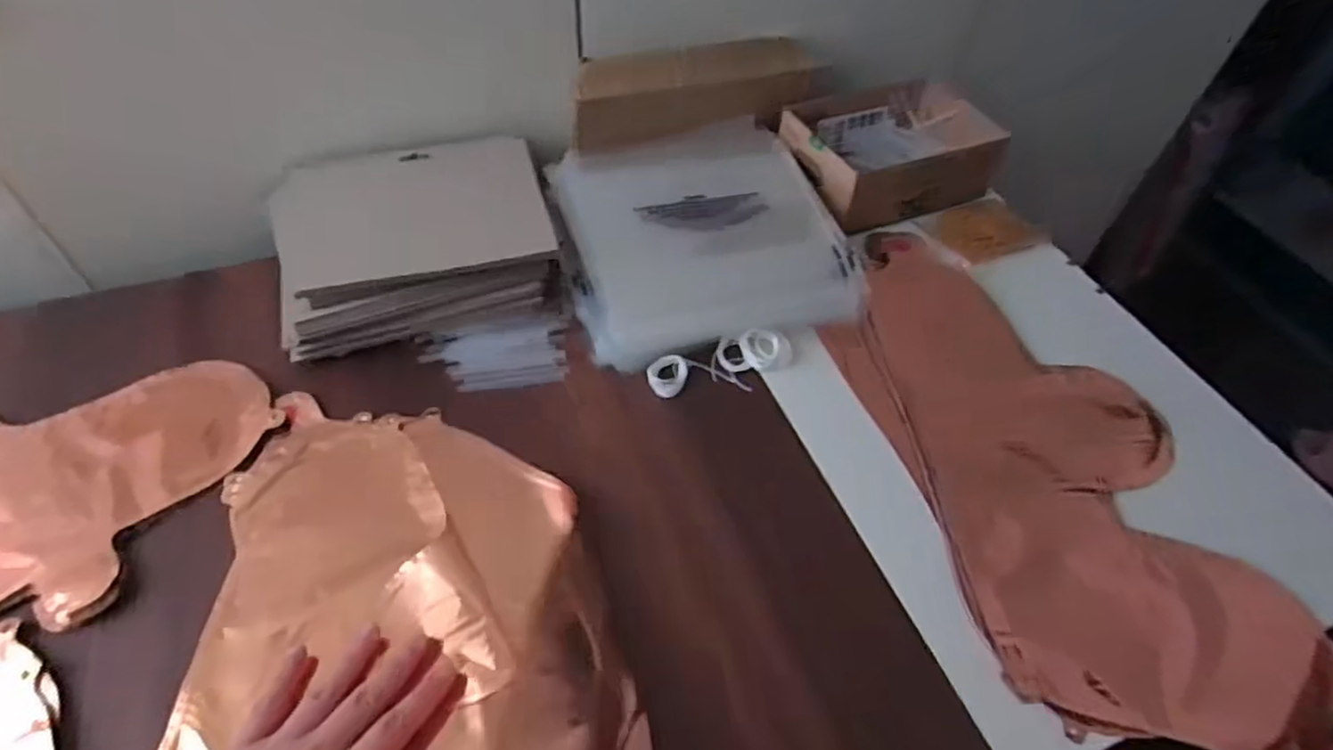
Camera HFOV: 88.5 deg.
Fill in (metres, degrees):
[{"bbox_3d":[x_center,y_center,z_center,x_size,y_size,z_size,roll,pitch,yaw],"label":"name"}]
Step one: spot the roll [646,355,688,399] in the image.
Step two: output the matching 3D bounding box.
[{"bbox_3d":[0.001,0.001,0.533,0.030,0.010,0.036,7,50,1],"label":"roll"}]

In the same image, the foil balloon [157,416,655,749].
[{"bbox_3d":[-0.148,0.186,0.384,0.248,0.033,0.388,-10,54,-6],"label":"foil balloon"}]

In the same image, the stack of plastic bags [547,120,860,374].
[{"bbox_3d":[0.025,-0.128,0.619,0.231,0.051,0.252,-10,52,-12],"label":"stack of plastic bags"}]

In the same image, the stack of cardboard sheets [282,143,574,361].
[{"bbox_3d":[-0.211,-0.113,0.578,0.220,0.062,0.189,-12,52,-13],"label":"stack of cardboard sheets"}]

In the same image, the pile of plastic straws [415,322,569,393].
[{"bbox_3d":[-0.136,-0.015,0.537,0.110,0.012,0.057,-5,51,-8],"label":"pile of plastic straws"}]

